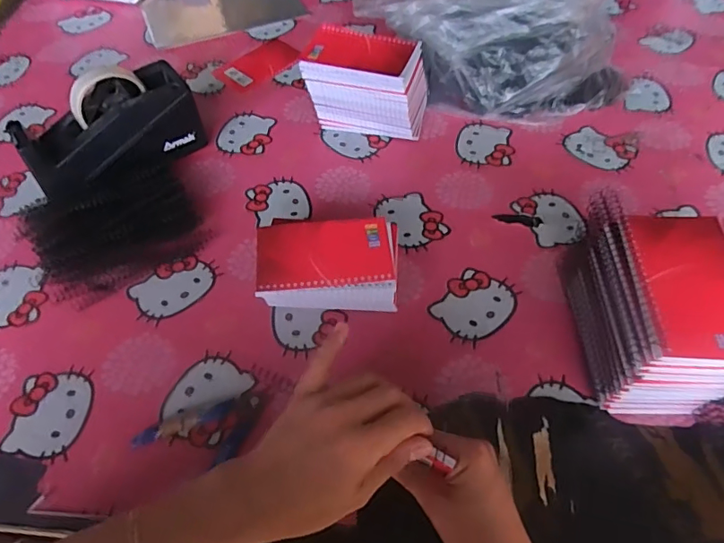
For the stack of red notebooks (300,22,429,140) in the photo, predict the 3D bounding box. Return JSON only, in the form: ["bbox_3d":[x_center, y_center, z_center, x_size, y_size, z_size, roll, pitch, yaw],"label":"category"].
[{"bbox_3d":[0.007,-0.241,0.651,0.149,0.102,0.088,13,55,11],"label":"stack of red notebooks"}]

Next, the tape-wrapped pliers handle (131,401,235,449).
[{"bbox_3d":[-0.157,0.134,0.441,0.087,0.012,0.013,-19,56,-12],"label":"tape-wrapped pliers handle"}]

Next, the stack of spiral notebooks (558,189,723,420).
[{"bbox_3d":[0.249,0.031,0.437,0.084,0.122,0.160,0,54,1],"label":"stack of spiral notebooks"}]

